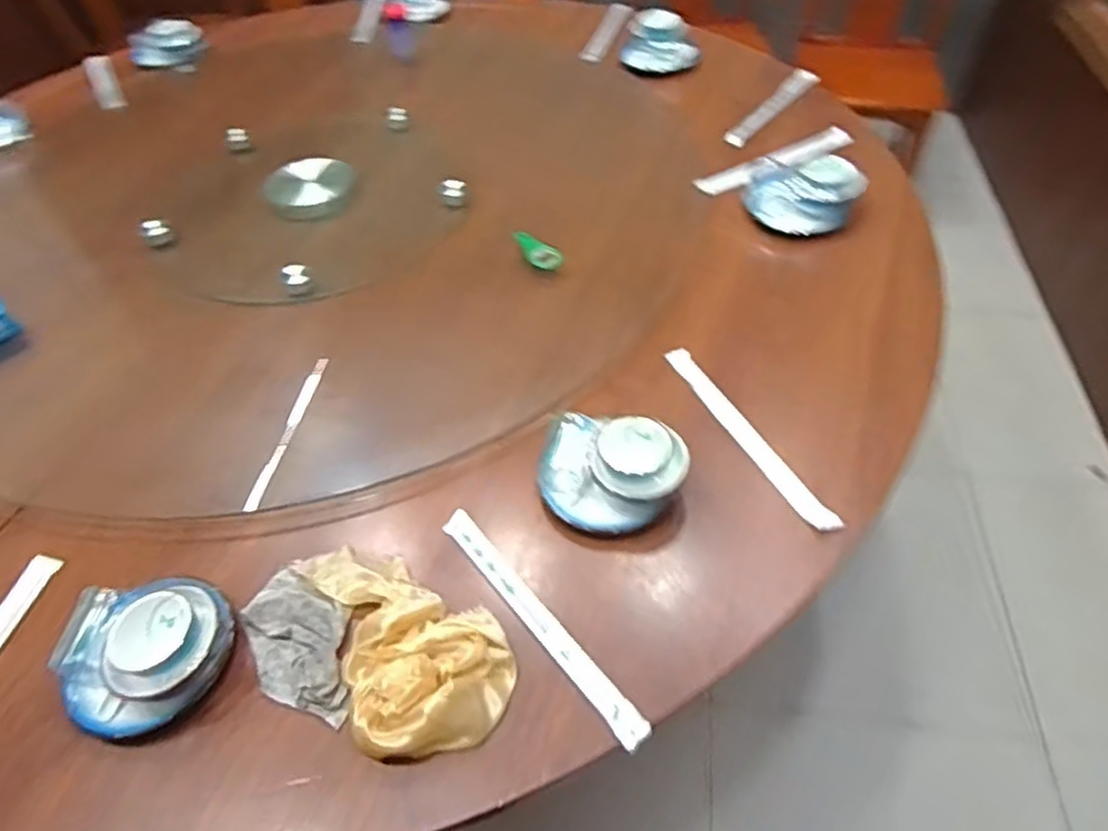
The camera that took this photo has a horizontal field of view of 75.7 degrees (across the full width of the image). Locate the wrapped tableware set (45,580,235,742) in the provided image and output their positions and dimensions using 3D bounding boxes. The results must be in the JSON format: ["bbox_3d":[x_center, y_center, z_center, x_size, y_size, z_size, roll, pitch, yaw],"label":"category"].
[{"bbox_3d":[-0.400,0.223,0.684,0.163,0.073,0.147,14,52,17],"label":"wrapped tableware set"}]

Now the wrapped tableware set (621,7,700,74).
[{"bbox_3d":[0.226,-0.788,1.494,0.144,0.069,0.175,-1,49,4],"label":"wrapped tableware set"}]

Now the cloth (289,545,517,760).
[{"bbox_3d":[-0.146,0.202,0.697,0.149,0.050,0.247,-24,51,-16],"label":"cloth"}]

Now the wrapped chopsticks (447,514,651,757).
[{"bbox_3d":[-0.018,0.202,0.716,0.028,0.015,0.306,-33,54,-22],"label":"wrapped chopsticks"}]

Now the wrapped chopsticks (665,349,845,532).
[{"bbox_3d":[0.224,0.020,0.843,0.031,0.008,0.308,-22,49,-13],"label":"wrapped chopsticks"}]

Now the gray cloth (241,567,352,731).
[{"bbox_3d":[-0.246,0.226,0.703,0.150,0.025,0.102,22,54,22],"label":"gray cloth"}]

